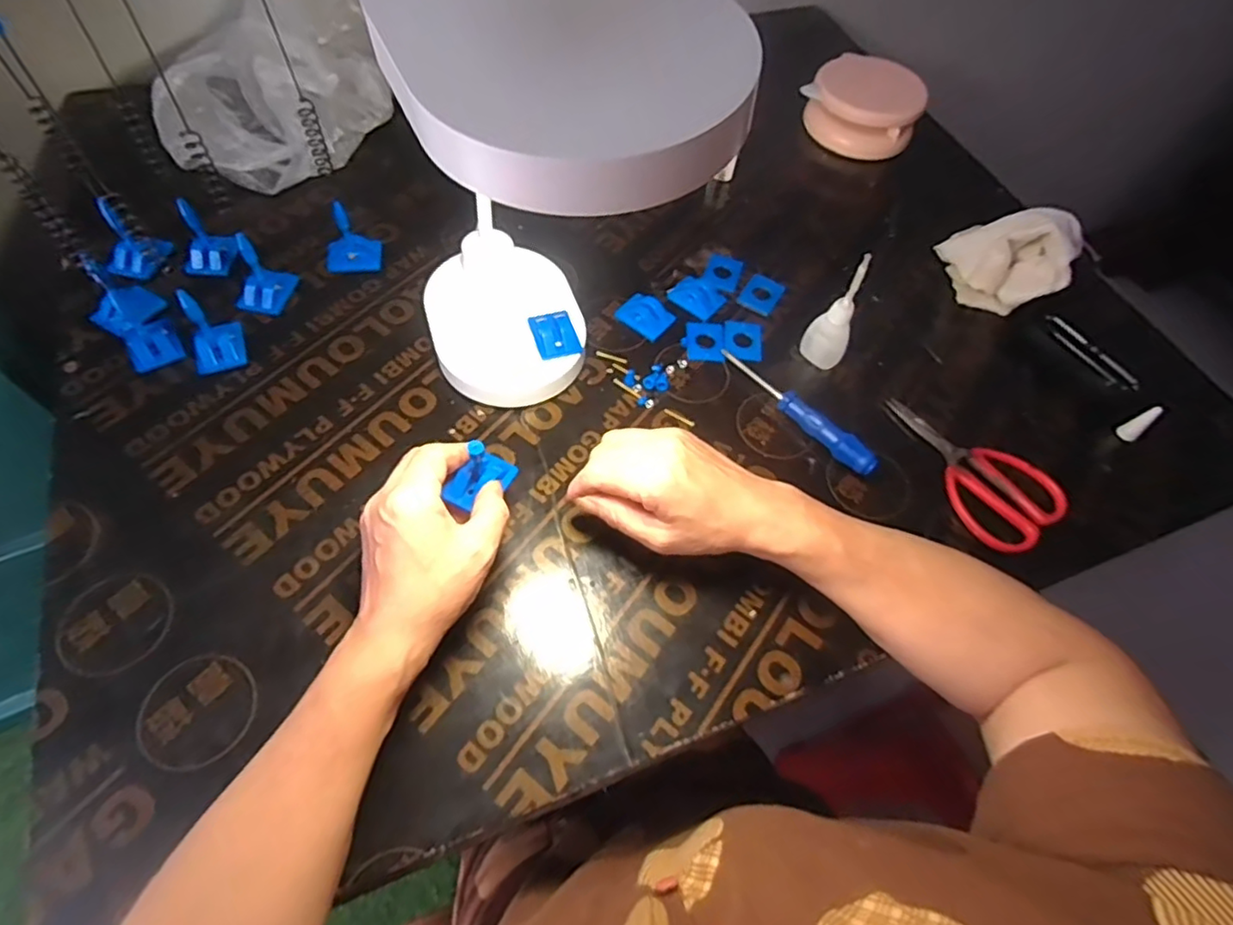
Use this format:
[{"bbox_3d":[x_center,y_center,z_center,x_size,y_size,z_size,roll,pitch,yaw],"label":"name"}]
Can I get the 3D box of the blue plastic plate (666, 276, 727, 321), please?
[{"bbox_3d":[0.074,-0.152,0.552,0.047,0.012,0.043,40,65,18],"label":"blue plastic plate"}]

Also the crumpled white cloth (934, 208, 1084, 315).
[{"bbox_3d":[0.356,-0.193,0.555,0.106,0.082,0.075,38,64,16],"label":"crumpled white cloth"}]

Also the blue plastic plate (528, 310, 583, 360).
[{"bbox_3d":[-0.048,-0.101,0.482,0.032,0.009,0.041,-16,62,-13],"label":"blue plastic plate"}]

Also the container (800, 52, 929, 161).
[{"bbox_3d":[0.271,-0.391,0.677,0.118,0.059,0.093,30,62,13],"label":"container"}]

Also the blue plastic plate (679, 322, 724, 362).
[{"bbox_3d":[0.075,-0.104,0.529,0.036,0.004,0.043,5,60,-2],"label":"blue plastic plate"}]

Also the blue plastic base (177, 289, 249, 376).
[{"bbox_3d":[-0.308,-0.100,0.465,0.034,0.052,0.041,-16,63,-13],"label":"blue plastic base"}]

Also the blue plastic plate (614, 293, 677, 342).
[{"bbox_3d":[0.025,-0.129,0.533,0.045,0.012,0.034,37,64,16],"label":"blue plastic plate"}]

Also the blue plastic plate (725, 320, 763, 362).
[{"bbox_3d":[0.110,-0.107,0.532,0.032,0.004,0.043,5,60,-1],"label":"blue plastic plate"}]

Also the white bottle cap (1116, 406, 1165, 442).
[{"bbox_3d":[0.426,-0.033,0.496,0.014,0.039,0.014,2,60,-3],"label":"white bottle cap"}]

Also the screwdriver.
[{"bbox_3d":[0.142,-0.045,0.490,0.015,0.021,0.152,-35,68,-21],"label":"screwdriver"}]

